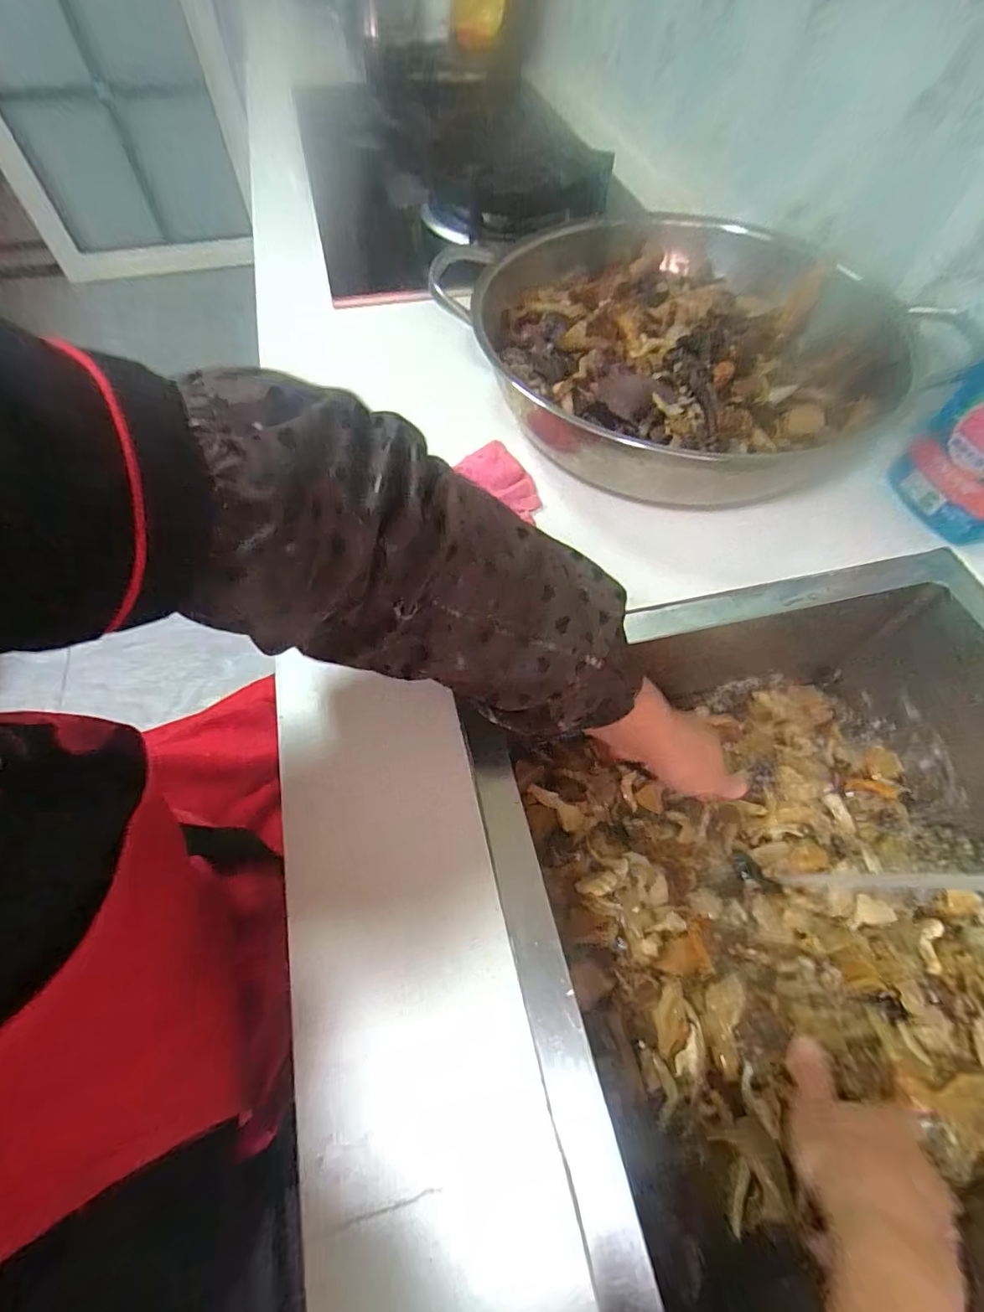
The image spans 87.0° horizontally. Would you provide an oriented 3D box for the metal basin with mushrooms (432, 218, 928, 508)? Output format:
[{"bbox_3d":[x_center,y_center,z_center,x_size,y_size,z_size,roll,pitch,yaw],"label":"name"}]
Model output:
[{"bbox_3d":[0.163,-0.265,0.450,0.307,0.073,0.319,1,61,-1],"label":"metal basin with mushrooms"}]

